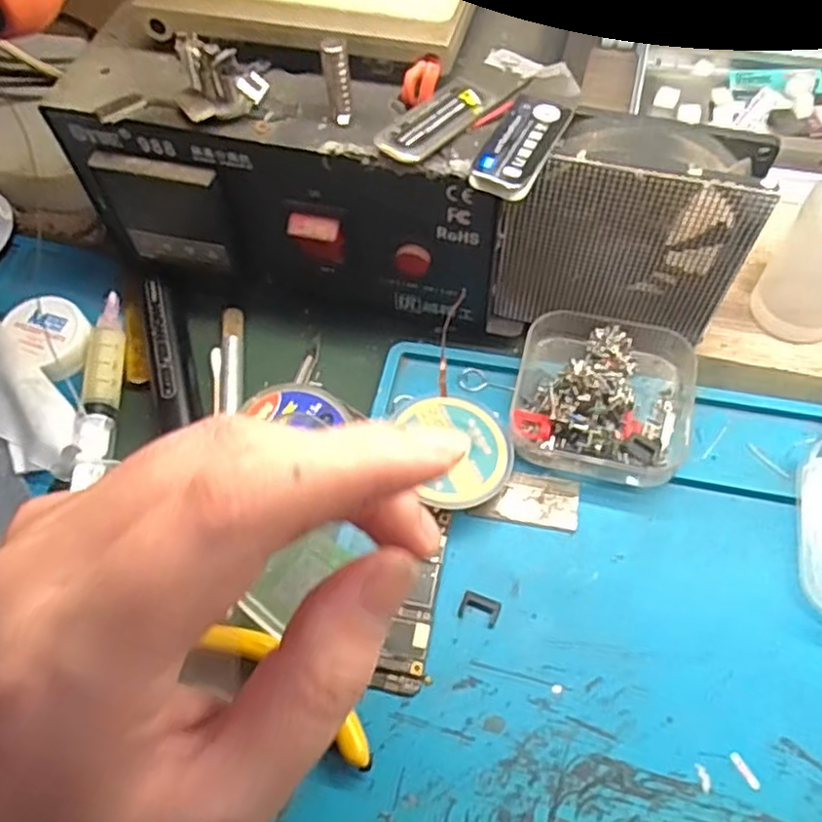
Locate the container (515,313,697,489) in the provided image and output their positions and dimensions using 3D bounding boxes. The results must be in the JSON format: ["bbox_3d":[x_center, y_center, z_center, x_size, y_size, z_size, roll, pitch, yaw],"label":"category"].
[{"bbox_3d":[0.071,-0.006,0.260,0.062,0.023,0.061,11,61,10],"label":"container"}]

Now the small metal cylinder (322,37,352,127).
[{"bbox_3d":[-0.023,-0.102,0.220,0.007,0.027,0.006,-7,60,-1],"label":"small metal cylinder"}]

